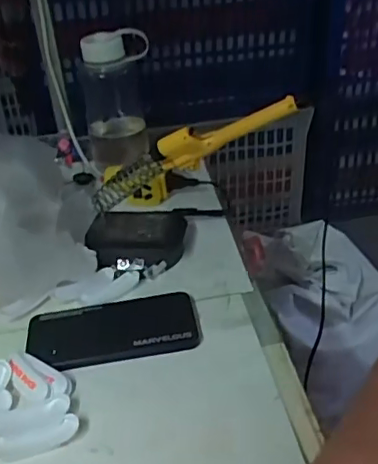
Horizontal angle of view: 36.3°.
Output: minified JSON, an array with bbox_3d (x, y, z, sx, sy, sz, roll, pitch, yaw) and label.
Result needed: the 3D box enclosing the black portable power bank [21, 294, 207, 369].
[{"bbox_3d":[-0.071,0.090,0.548,0.159,0.011,0.077,-7,34,-7],"label":"black portable power bank"}]

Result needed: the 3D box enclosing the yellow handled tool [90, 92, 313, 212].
[{"bbox_3d":[-0.005,-0.082,0.593,0.250,0.056,0.044,-22,28,19],"label":"yellow handled tool"}]

